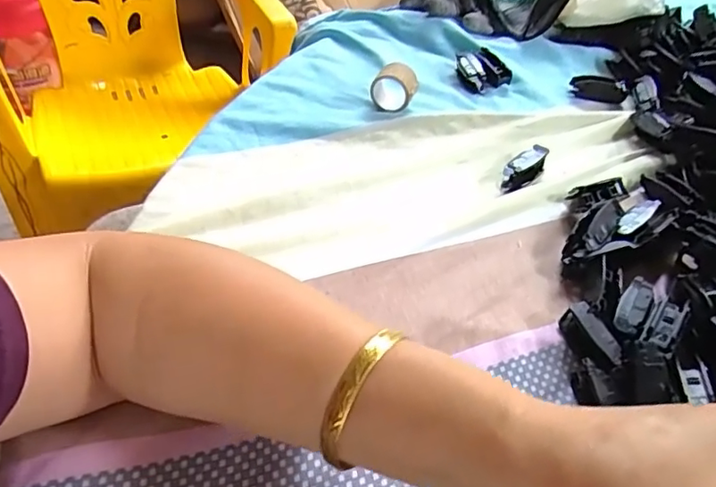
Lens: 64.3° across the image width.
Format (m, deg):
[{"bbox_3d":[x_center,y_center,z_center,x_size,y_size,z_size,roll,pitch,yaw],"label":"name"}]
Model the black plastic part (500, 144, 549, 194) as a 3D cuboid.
[{"bbox_3d":[0.121,-0.054,0.415,0.049,0.016,0.019,-40,61,-20],"label":"black plastic part"}]

